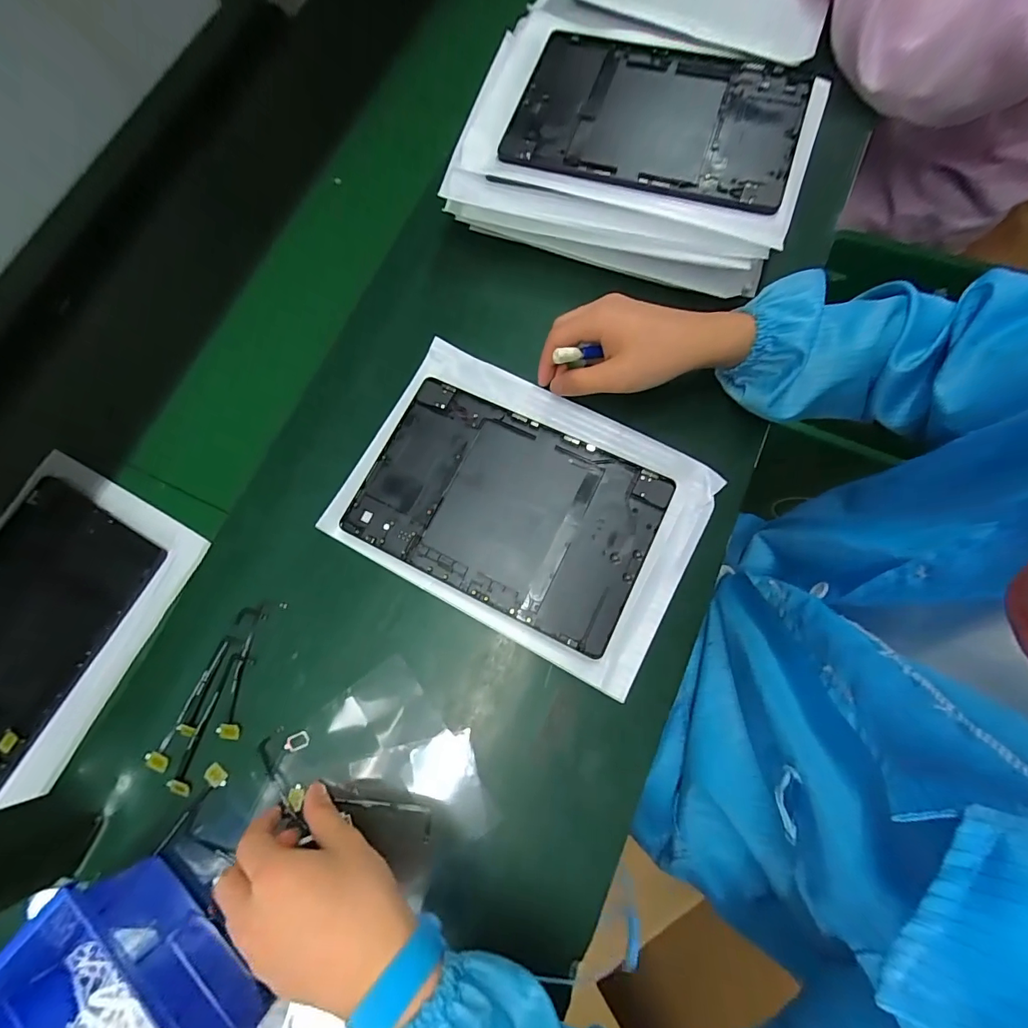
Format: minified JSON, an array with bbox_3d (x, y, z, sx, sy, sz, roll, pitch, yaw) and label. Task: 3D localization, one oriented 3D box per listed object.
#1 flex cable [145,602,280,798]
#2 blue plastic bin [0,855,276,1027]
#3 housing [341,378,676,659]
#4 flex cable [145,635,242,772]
[{"bbox_3d":[-0.233,0.159,0.344,0.019,0.004,0.103,19,77,10],"label":"flex cable"},{"bbox_3d":[-0.242,0.304,0.273,0.143,0.073,0.108,34,82,11],"label":"blue plastic bin"},{"bbox_3d":[-0.008,-0.006,0.372,0.234,0.014,0.154,25,78,11],"label":"housing"},{"bbox_3d":[-0.249,0.145,0.348,0.017,0.004,0.106,25,78,11],"label":"flex cable"}]

